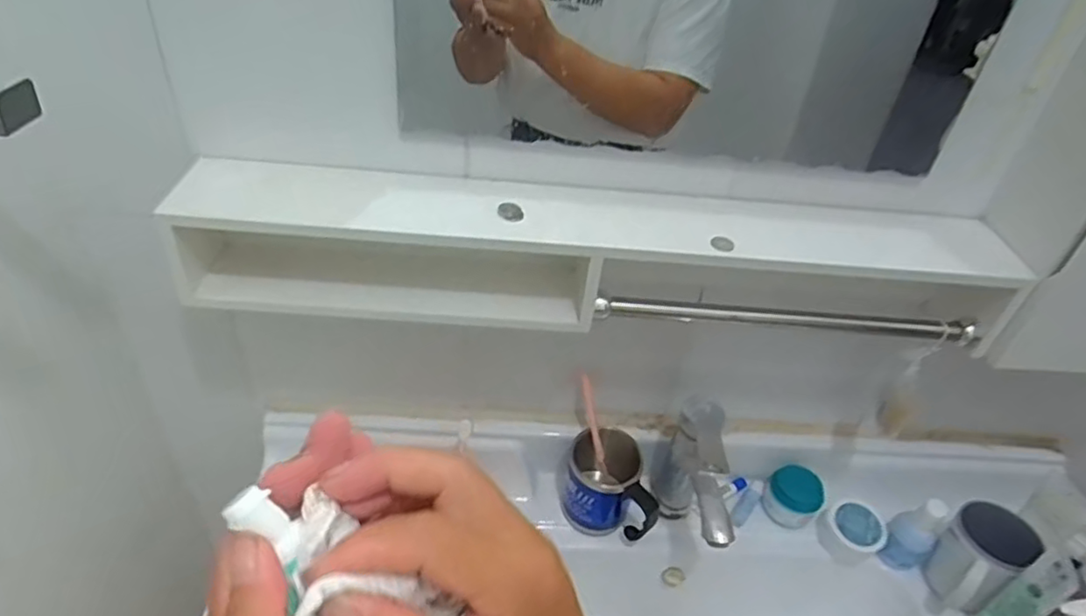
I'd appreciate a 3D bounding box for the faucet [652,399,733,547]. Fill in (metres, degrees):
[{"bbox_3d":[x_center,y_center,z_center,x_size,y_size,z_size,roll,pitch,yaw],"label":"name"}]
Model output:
[{"bbox_3d":[0.168,0.199,0.714,0.046,0.180,0.152,1,38,-7],"label":"faucet"}]

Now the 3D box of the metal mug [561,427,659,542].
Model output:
[{"bbox_3d":[0.079,0.219,0.772,0.114,0.126,0.072,15,39,11],"label":"metal mug"}]

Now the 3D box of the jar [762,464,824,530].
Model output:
[{"bbox_3d":[0.309,0.234,0.801,0.064,0.054,0.060,4,38,-3],"label":"jar"}]

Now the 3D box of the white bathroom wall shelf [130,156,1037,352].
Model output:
[{"bbox_3d":[0.056,-0.047,0.609,0.739,0.142,0.136,2,38,-6],"label":"white bathroom wall shelf"}]

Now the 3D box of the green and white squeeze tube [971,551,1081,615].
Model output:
[{"bbox_3d":[0.486,0.299,0.648,0.034,0.157,0.049,11,38,2],"label":"green and white squeeze tube"}]

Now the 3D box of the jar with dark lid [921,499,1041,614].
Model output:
[{"bbox_3d":[0.483,0.277,0.720,0.073,0.104,0.073,4,38,-3],"label":"jar with dark lid"}]

